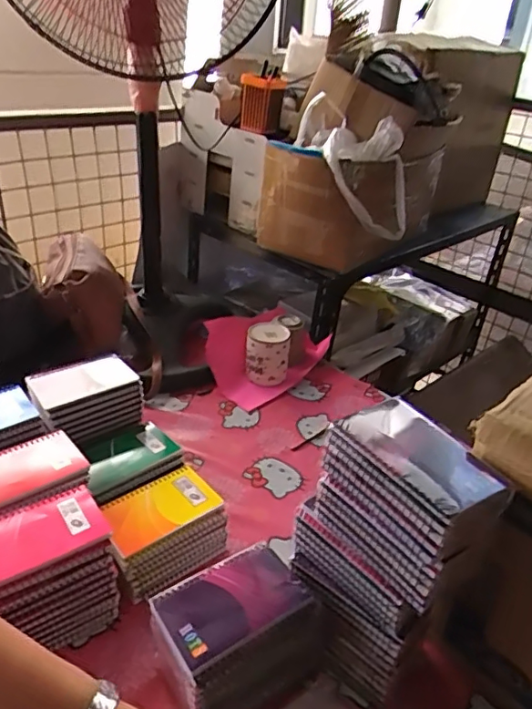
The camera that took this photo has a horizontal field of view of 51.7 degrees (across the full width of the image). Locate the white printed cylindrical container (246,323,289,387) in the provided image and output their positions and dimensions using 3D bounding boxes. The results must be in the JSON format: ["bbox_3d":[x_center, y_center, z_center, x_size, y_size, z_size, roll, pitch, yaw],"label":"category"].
[{"bbox_3d":[0.003,0.002,1.036,0.080,0.107,0.071,6,30,2],"label":"white printed cylindrical container"}]

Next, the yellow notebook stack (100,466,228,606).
[{"bbox_3d":[-0.129,0.213,0.666,0.136,0.079,0.103,-16,36,-33],"label":"yellow notebook stack"}]

